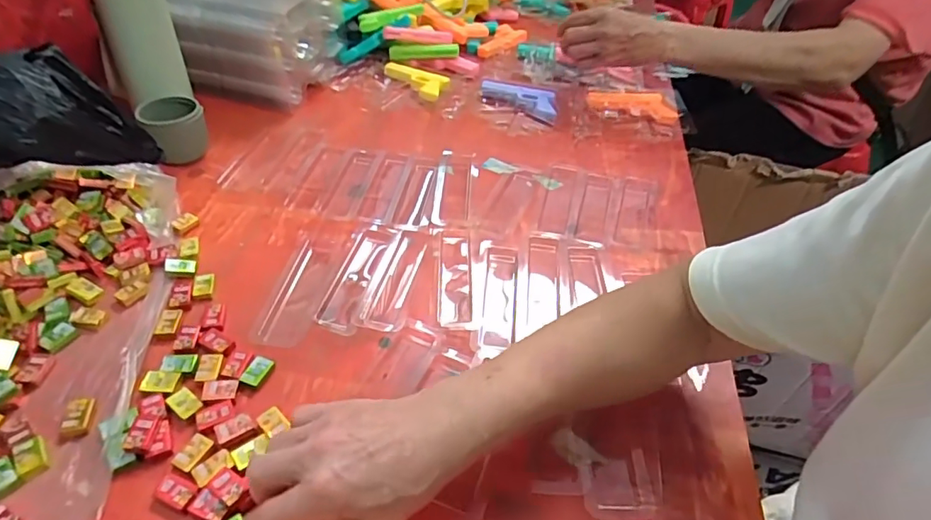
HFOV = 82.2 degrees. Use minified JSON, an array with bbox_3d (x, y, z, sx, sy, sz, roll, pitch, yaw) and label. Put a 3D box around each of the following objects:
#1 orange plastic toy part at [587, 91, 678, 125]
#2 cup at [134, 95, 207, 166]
[{"bbox_3d":[0.231,-0.216,0.745,0.119,0.015,0.059,10,44,6],"label":"orange plastic toy part"},{"bbox_3d":[-0.334,-0.149,0.620,0.065,0.064,0.052,-18,48,-21],"label":"cup"}]

